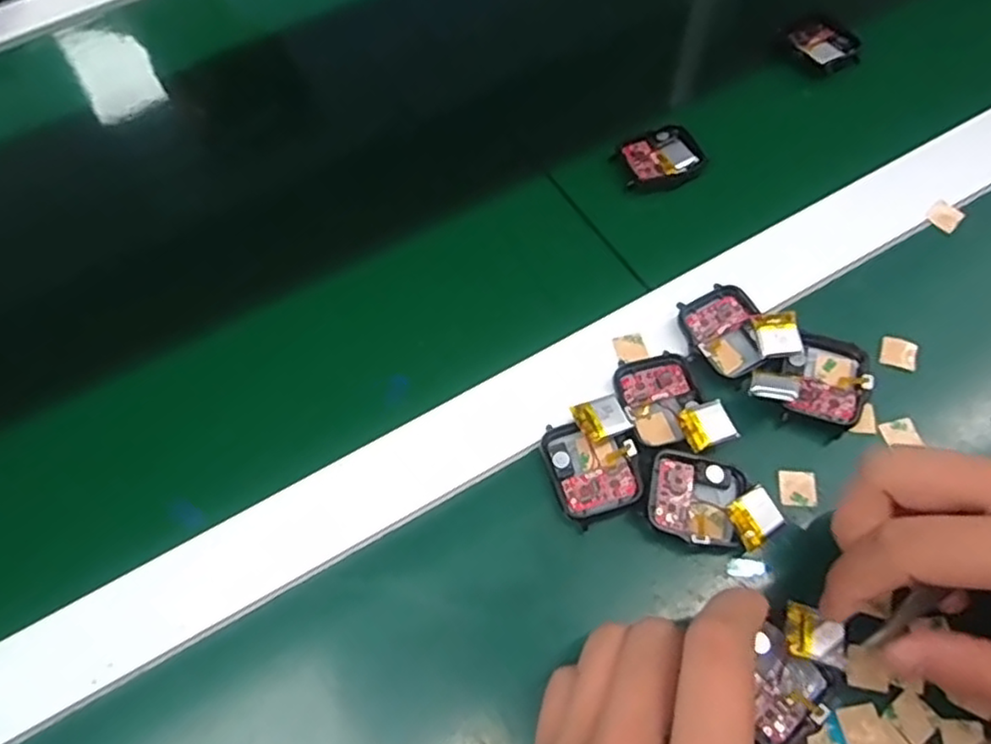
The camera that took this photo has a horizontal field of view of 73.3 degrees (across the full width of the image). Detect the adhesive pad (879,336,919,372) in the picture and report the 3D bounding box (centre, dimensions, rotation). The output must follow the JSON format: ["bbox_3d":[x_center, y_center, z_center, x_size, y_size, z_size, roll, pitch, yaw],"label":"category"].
[{"bbox_3d":[0.192,-0.009,0.315,0.016,0.004,0.016,18,65,12],"label":"adhesive pad"}]

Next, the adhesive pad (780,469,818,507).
[{"bbox_3d":[0.132,0.051,0.290,0.015,0.004,0.015,0,71,12],"label":"adhesive pad"}]

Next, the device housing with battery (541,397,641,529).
[{"bbox_3d":[0.042,0.038,0.288,0.038,0.013,0.047,-18,63,-6],"label":"device housing with battery"}]

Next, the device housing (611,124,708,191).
[{"bbox_3d":[0.092,-0.121,0.377,0.047,0.007,0.037,-21,63,-8],"label":"device housing"}]

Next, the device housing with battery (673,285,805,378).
[{"bbox_3d":[0.114,-0.019,0.315,0.044,0.013,0.049,-33,66,-14],"label":"device housing with battery"}]

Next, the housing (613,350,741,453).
[{"bbox_3d":[0.078,0.013,0.298,0.039,0.009,0.052,-17,63,-6],"label":"housing"}]

